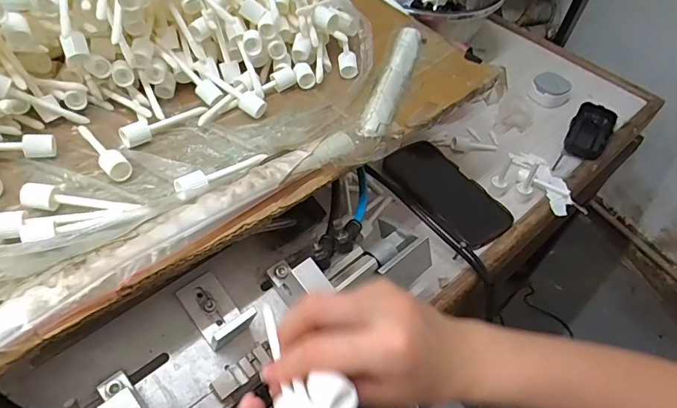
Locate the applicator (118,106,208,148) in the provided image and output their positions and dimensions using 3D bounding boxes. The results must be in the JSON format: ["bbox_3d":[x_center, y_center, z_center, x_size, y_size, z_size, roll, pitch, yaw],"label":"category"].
[{"bbox_3d":[-0.155,-0.073,0.405,0.017,0.018,0.080,36,46,22],"label":"applicator"}]

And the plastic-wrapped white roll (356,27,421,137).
[{"bbox_3d":[0.055,-0.124,0.456,0.026,0.015,0.172,17,51,8],"label":"plastic-wrapped white roll"}]

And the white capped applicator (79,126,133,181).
[{"bbox_3d":[-0.197,-0.048,0.377,0.018,0.016,0.082,-32,60,-27],"label":"white capped applicator"}]

